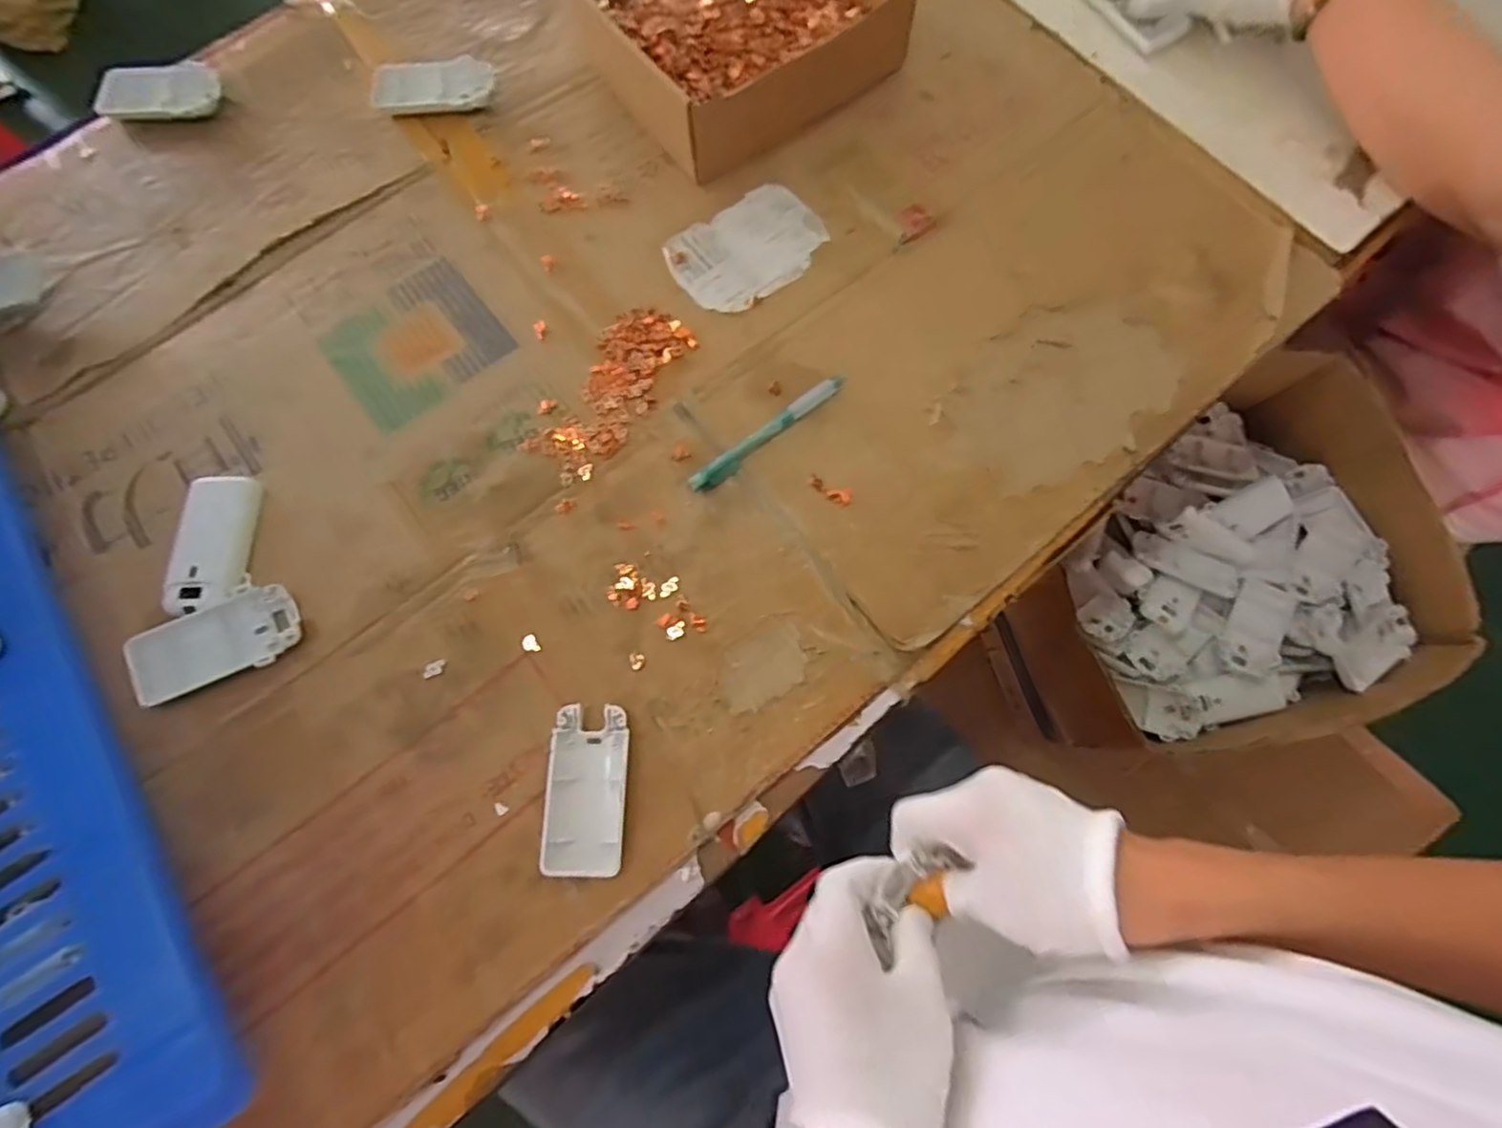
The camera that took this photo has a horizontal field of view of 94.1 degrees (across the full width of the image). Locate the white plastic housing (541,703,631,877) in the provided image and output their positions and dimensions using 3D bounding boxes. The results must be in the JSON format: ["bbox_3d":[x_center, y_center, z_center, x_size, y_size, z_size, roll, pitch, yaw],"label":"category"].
[{"bbox_3d":[-0.097,0.133,0.416,0.045,0.014,0.093,0,74,0],"label":"white plastic housing"}]

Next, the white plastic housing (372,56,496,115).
[{"bbox_3d":[-0.256,-0.386,0.567,0.095,0.008,0.053,-4,74,-1],"label":"white plastic housing"}]

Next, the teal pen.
[{"bbox_3d":[0.012,-0.089,0.479,0.126,0.013,0.013,-37,77,-10],"label":"teal pen"}]

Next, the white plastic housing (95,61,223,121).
[{"bbox_3d":[-0.488,-0.388,0.576,0.093,0.014,0.048,-4,74,-1],"label":"white plastic housing"}]

